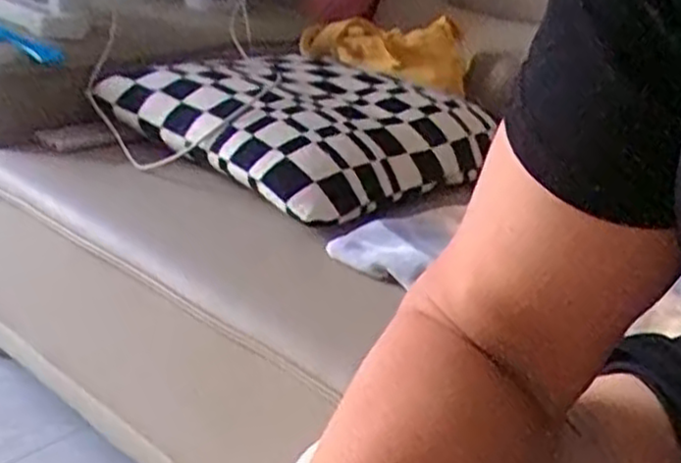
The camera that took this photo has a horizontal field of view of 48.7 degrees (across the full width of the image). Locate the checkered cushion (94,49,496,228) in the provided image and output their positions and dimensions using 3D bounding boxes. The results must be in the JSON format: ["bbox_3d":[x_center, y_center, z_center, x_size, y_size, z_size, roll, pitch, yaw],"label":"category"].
[{"bbox_3d":[-0.039,-0.144,0.936,0.359,0.085,0.354,24,29,35],"label":"checkered cushion"}]

